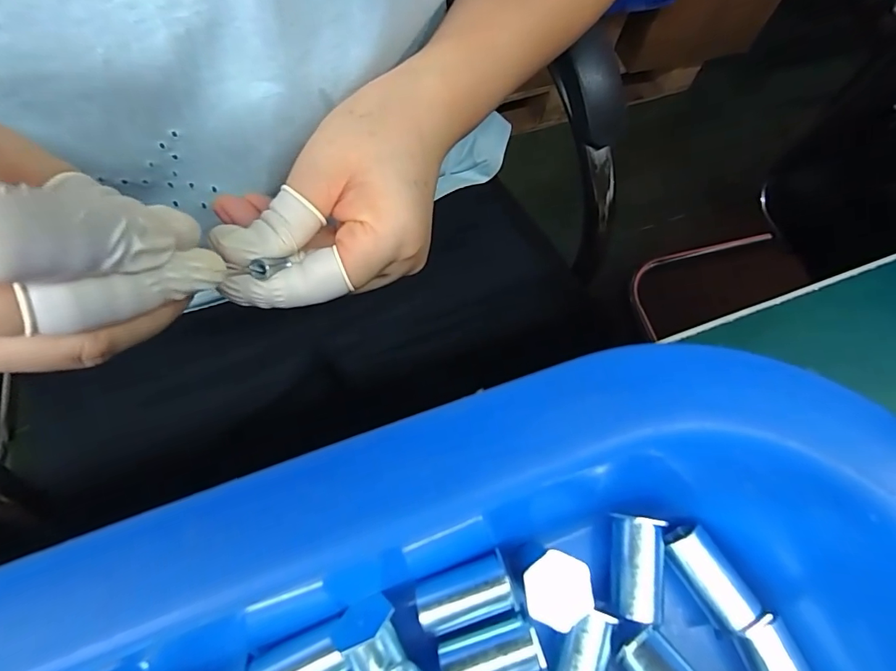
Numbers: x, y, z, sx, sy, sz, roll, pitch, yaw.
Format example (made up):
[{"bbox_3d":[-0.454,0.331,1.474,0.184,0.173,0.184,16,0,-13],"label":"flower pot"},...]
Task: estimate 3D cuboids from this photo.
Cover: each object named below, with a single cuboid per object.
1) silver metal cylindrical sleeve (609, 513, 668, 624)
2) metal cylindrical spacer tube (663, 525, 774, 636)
[{"bbox_3d":[0.032,0.040,0.076,0.007,0.007,0.016,8,69,2],"label":"silver metal cylindrical sleeve"},{"bbox_3d":[0.046,0.042,0.077,0.007,0.005,0.018,-32,72,-12],"label":"metal cylindrical spacer tube"}]

